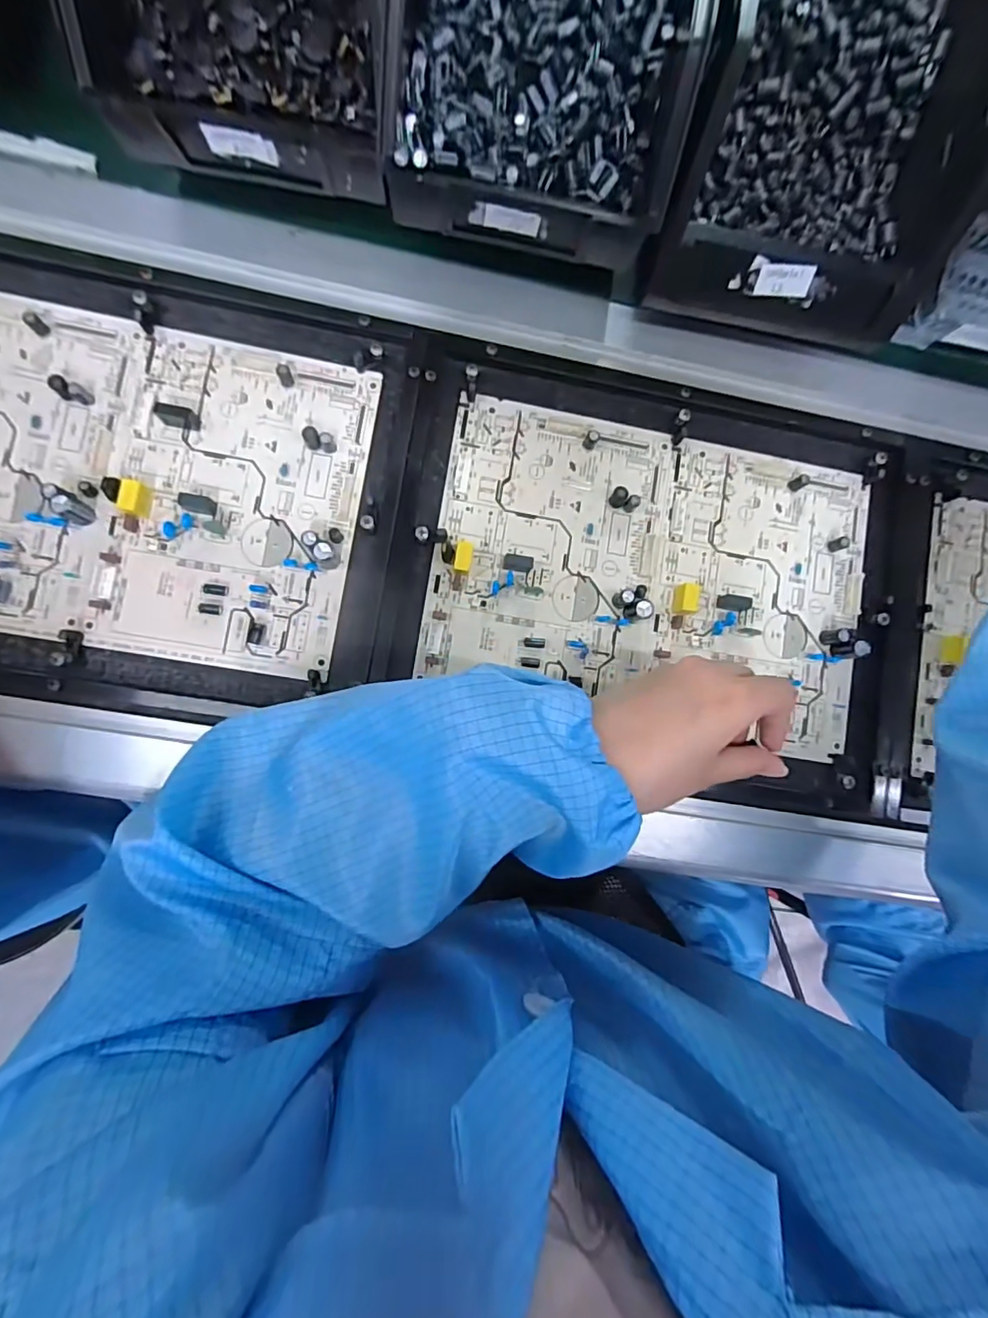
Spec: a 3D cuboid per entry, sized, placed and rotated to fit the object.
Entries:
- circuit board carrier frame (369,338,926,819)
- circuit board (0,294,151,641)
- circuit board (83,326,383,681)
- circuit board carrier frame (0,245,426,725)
[{"bbox_3d":[0.104,-0.055,0.352,0.333,0.024,0.252,11,87,-6],"label":"circuit board carrier frame"},{"bbox_3d":[-0.297,-0.119,0.316,0.143,0.018,0.196,10,86,-4],"label":"circuit board"},{"bbox_3d":[-0.154,-0.096,0.327,0.138,0.019,0.193,10,86,-4],"label":"circuit board"},{"bbox_3d":[-0.223,-0.106,0.324,0.324,0.019,0.259,10,87,-6],"label":"circuit board carrier frame"}]

